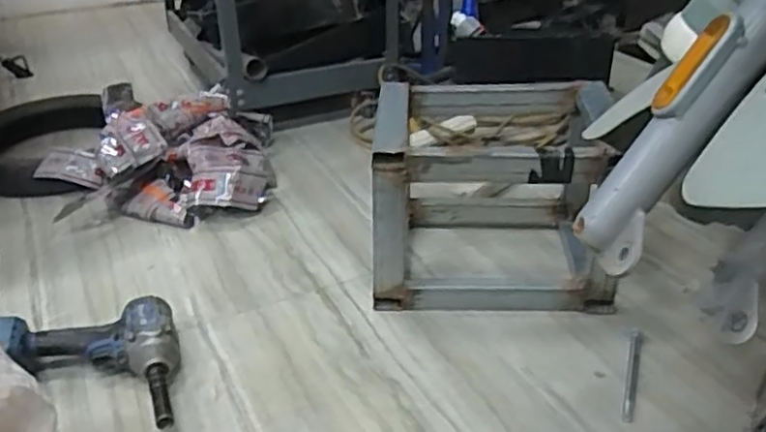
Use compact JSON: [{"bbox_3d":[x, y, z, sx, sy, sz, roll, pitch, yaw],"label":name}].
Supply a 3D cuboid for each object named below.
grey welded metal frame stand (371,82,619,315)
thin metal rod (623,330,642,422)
[{"bbox_3d":[0.142,-0.035,0.967,0.307,0.234,0.255,-1,30,1],"label":"grey welded metal frame stand"},{"bbox_3d":[0.289,0.182,0.810,0.015,0.007,0.146,9,31,18],"label":"thin metal rod"}]

